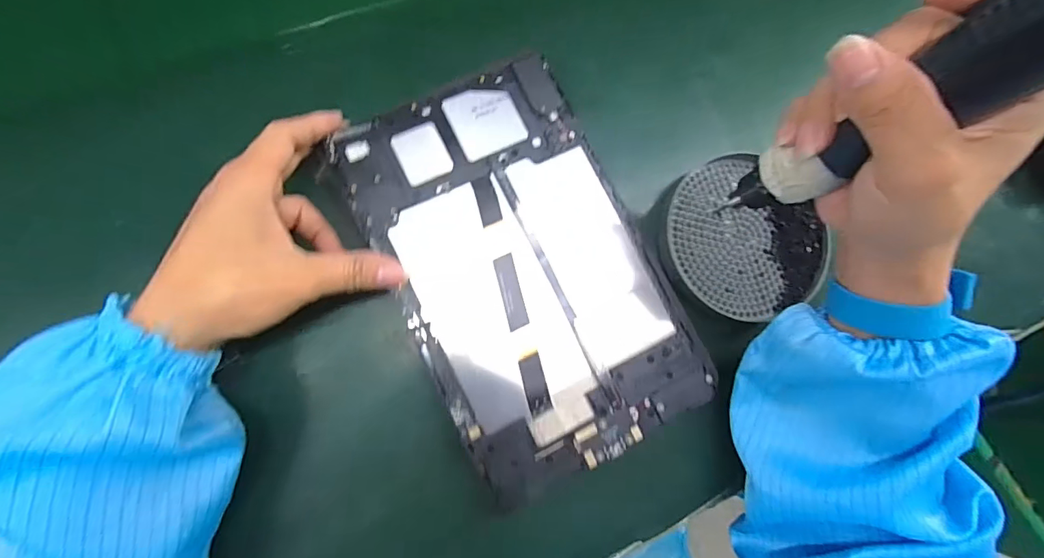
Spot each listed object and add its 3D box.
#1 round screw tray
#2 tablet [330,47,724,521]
[{"bbox_3d":[0.150,-0.026,0.323,0.108,0.018,0.096,36,78,0],"label":"round screw tray"},{"bbox_3d":[0.003,-0.007,0.281,0.146,0.010,0.233,-26,87,-9],"label":"tablet"}]

